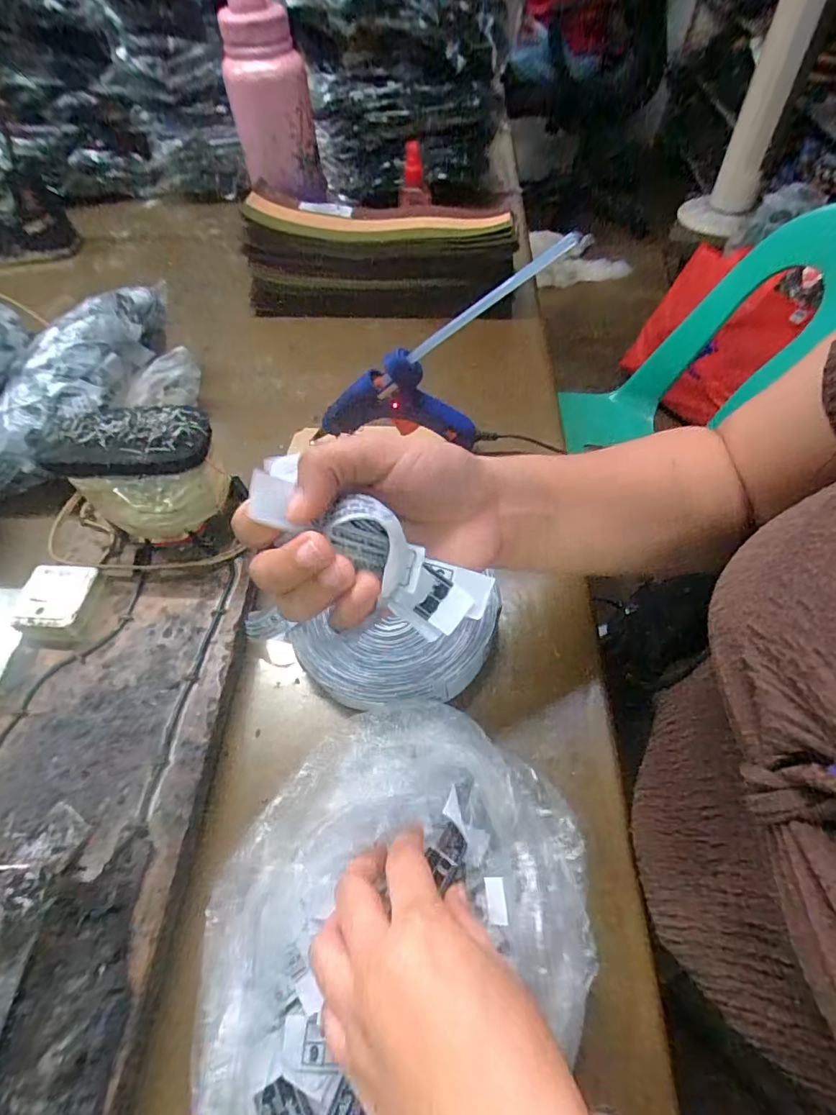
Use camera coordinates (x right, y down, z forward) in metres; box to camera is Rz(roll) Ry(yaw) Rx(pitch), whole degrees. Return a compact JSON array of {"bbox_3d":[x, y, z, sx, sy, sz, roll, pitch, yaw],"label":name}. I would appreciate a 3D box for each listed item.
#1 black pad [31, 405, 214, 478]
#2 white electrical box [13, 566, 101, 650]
[{"bbox_3d":[-0.187,-0.071,0.315,0.108,0.014,0.046,-7,72,0],"label":"black pad"},{"bbox_3d":[-0.241,0.032,0.342,0.044,0.024,0.051,-2,55,2],"label":"white electrical box"}]

